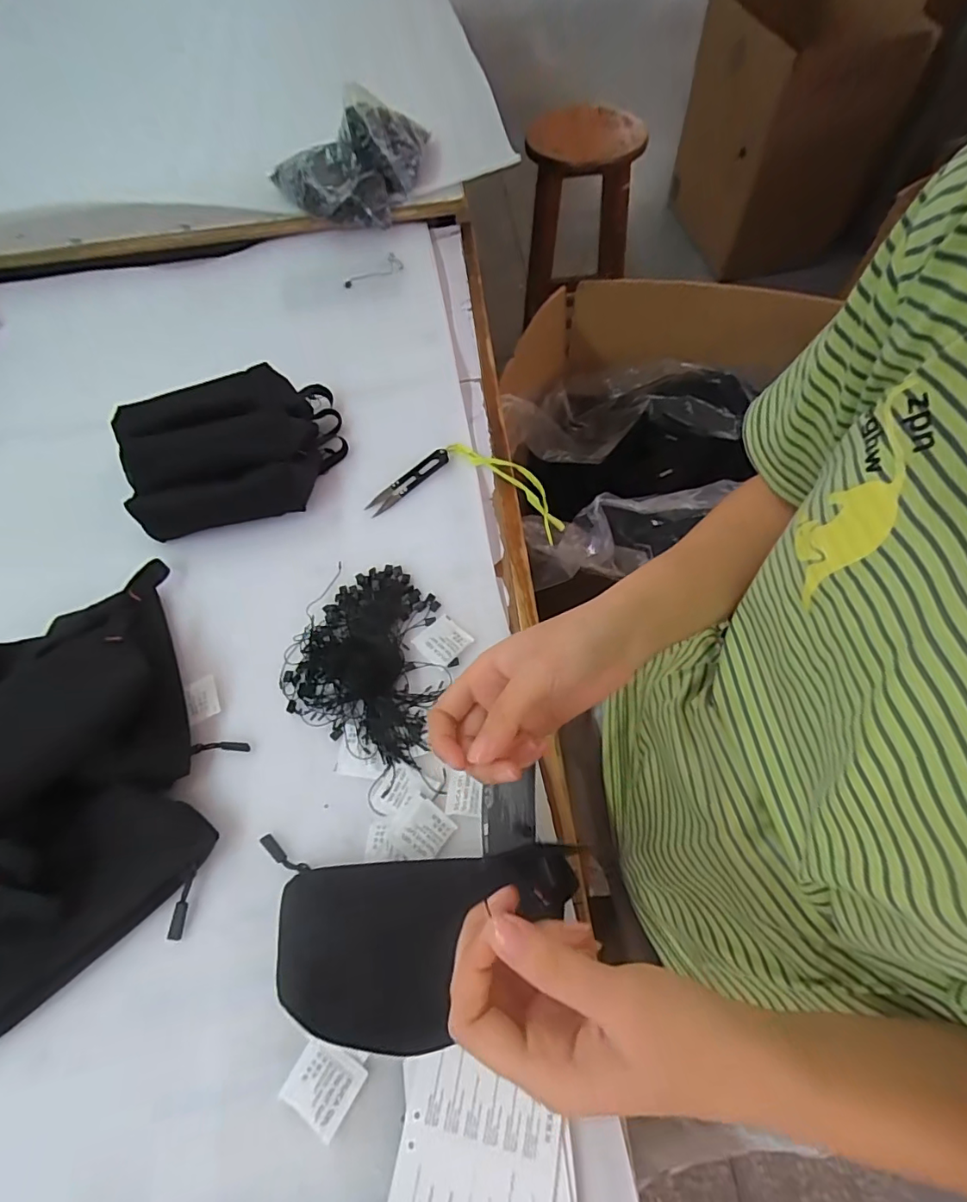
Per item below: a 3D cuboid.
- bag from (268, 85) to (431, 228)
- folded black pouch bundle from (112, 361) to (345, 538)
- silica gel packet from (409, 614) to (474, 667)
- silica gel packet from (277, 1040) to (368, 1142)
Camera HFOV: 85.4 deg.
[{"bbox_3d":[-0.169,-0.606,0.724,0.224,0.105,0.128,-26,63,-9],"label":"bag"},{"bbox_3d":[-0.253,-0.147,0.535,0.221,0.074,0.158,-22,63,-8],"label":"folded black pouch bundle"},{"bbox_3d":[-0.036,0.034,0.462,0.040,0.004,0.041,-42,68,-17],"label":"silica gel packet"},{"bbox_3d":[-0.100,0.301,0.327,0.043,0.008,0.040,24,66,15],"label":"silica gel packet"}]

